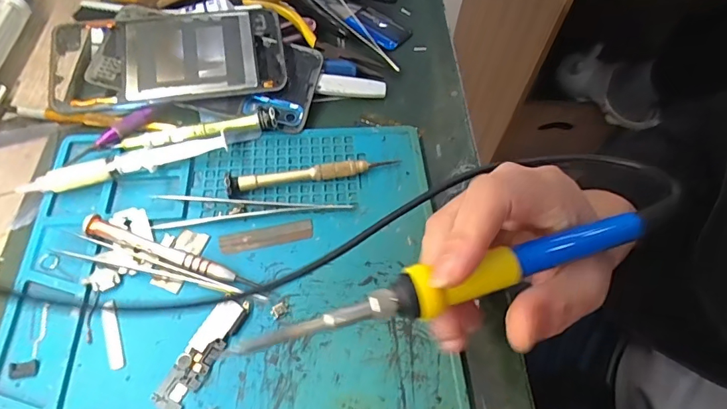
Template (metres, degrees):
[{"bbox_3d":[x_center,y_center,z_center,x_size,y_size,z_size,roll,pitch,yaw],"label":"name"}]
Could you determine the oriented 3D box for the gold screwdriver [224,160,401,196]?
[{"bbox_3d":[-0.033,-0.021,0.297,0.113,0.015,0.011,-12,61,-10],"label":"gold screwdriver"}]

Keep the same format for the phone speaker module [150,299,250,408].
[{"bbox_3d":[-0.087,0.079,0.240,0.017,0.006,0.064,26,61,12],"label":"phone speaker module"}]

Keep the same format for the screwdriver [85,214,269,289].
[{"bbox_3d":[-0.113,0.030,0.262,0.109,0.013,0.011,18,60,8],"label":"screwdriver"}]

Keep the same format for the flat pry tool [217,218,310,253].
[{"bbox_3d":[-0.060,0.019,0.278,0.057,0.004,0.013,-10,60,-9],"label":"flat pry tool"}]

